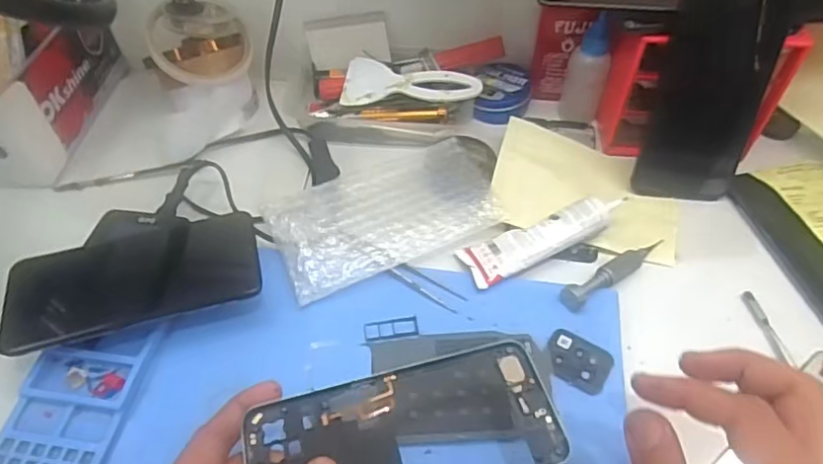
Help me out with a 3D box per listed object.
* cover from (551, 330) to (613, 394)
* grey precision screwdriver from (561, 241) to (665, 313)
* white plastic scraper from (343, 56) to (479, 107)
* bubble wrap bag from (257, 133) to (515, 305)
[{"bbox_3d":[0.111,0.084,0.384,0.043,0.004,0.035,27,56,18],"label":"cover"},{"bbox_3d":[0.153,0.027,0.429,0.106,0.020,0.017,-27,58,-21],"label":"grey precision screwdriver"},{"bbox_3d":[0.000,-0.137,0.532,0.124,0.009,0.050,3,69,8],"label":"white plastic scraper"},{"bbox_3d":[-0.023,-0.022,0.457,0.175,0.020,0.113,-23,56,-19],"label":"bubble wrap bag"}]

